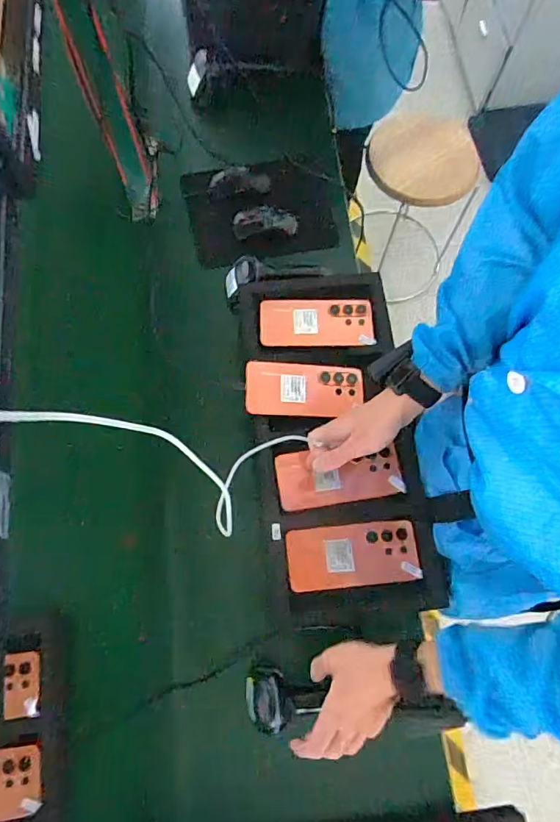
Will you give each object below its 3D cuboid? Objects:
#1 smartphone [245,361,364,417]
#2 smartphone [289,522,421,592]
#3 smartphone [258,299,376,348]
[{"bbox_3d":[0.036,-0.031,0.696,0.168,0.009,0.077,1,75,-9],"label":"smartphone"},{"bbox_3d":[0.096,0.190,0.645,0.172,0.009,0.078,-5,73,-2],"label":"smartphone"},{"bbox_3d":[0.056,-0.136,0.739,0.167,0.014,0.080,1,73,0],"label":"smartphone"}]

